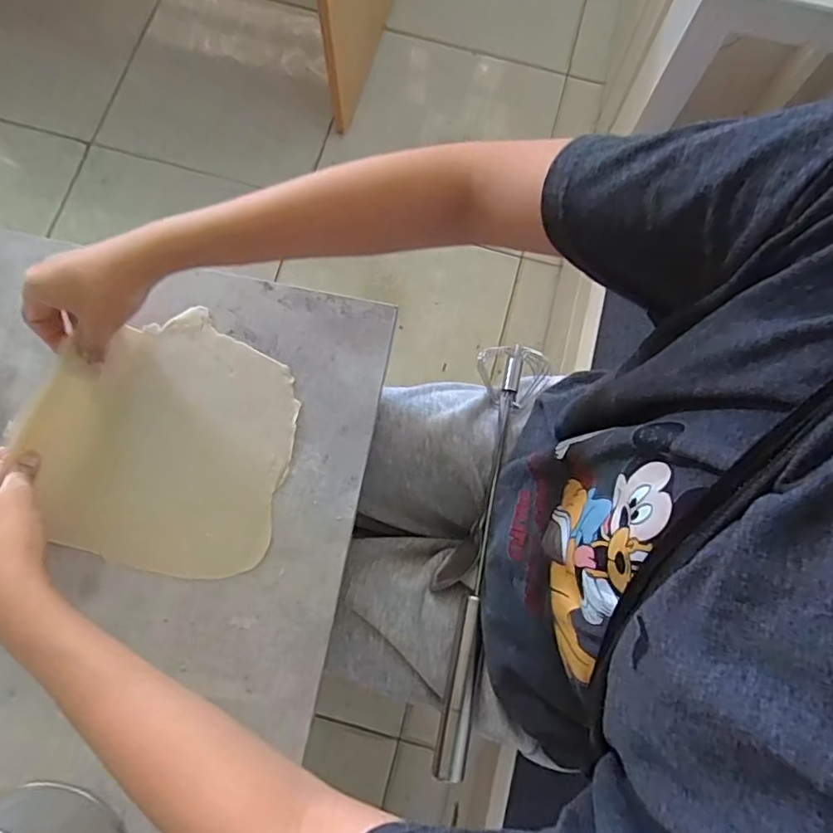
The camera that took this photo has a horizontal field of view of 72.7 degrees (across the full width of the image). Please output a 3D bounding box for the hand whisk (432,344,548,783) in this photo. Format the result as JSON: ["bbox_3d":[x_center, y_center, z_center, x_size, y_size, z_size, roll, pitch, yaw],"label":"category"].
[{"bbox_3d":[0.059,0.107,0.484,0.059,0.047,0.356,11,78,1],"label":"hand whisk"}]

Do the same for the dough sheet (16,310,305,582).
[{"bbox_3d":[-0.192,0.015,0.431,0.185,0.026,0.187,12,78,1],"label":"dough sheet"}]

